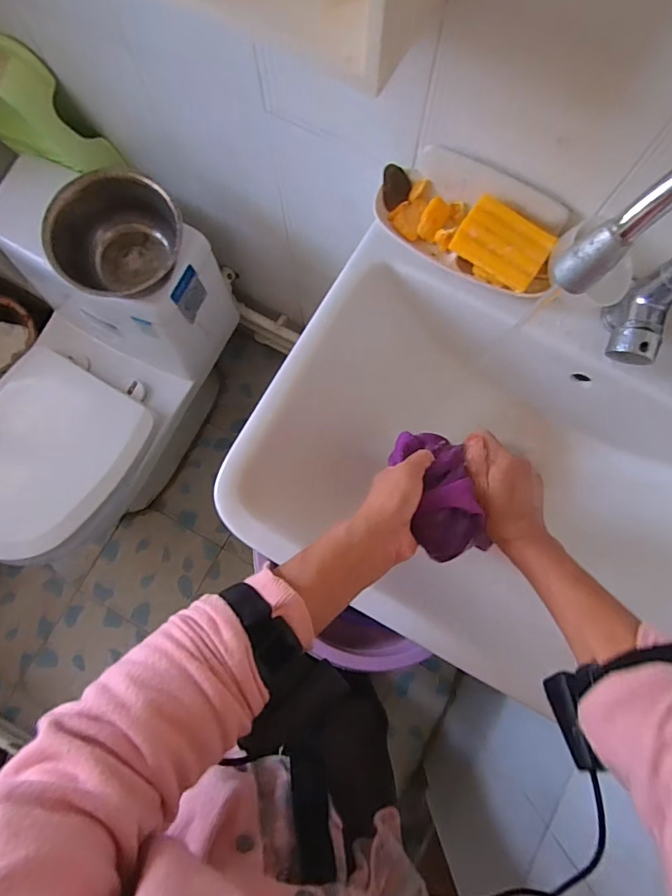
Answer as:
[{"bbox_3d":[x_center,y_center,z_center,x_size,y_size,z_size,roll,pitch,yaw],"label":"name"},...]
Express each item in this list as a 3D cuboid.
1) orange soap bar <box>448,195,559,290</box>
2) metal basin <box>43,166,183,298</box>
[{"bbox_3d":[0.172,-0.209,0.479,0.088,0.032,0.058,35,82,6],"label":"orange soap bar"},{"bbox_3d":[-0.334,-0.317,0.744,0.188,0.112,0.189,0,80,0],"label":"metal basin"}]

